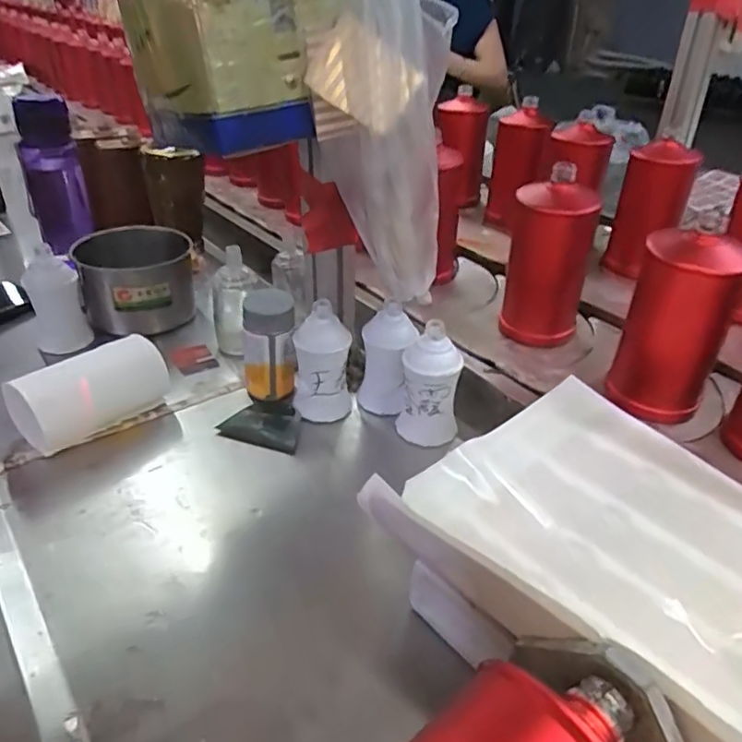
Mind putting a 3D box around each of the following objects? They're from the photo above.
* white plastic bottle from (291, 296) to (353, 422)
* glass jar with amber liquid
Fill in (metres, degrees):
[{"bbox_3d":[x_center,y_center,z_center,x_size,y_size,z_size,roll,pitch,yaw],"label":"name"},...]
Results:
[{"bbox_3d":[-0.047,-0.010,0.597,0.051,0.112,0.045,-23,40,-36],"label":"white plastic bottle"},{"bbox_3d":[-0.107,-0.027,0.627,0.056,0.110,0.057,-4,32,-12],"label":"glass jar with amber liquid"}]

